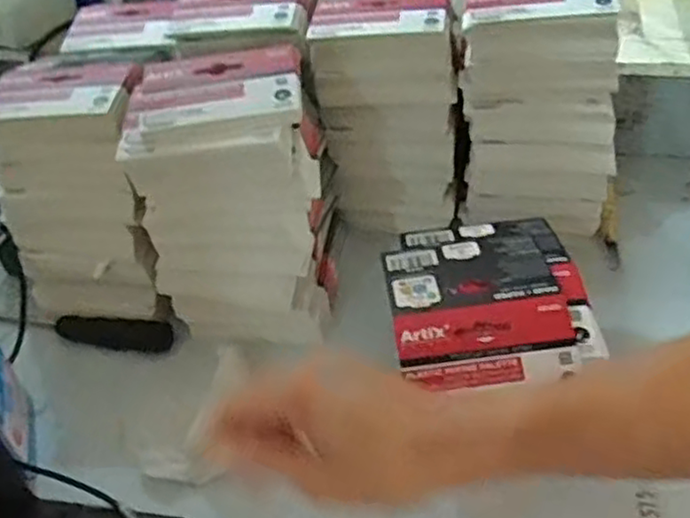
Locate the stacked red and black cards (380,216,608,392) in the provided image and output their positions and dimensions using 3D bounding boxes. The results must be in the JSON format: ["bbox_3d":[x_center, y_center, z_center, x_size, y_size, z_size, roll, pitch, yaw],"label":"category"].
[{"bbox_3d":[0.085,0.019,0.435,0.115,0.021,0.134,-7,42,-1],"label":"stacked red and black cards"}]

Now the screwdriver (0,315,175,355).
[{"bbox_3d":[-0.212,0.049,0.539,0.175,0.018,0.020,8,43,14],"label":"screwdriver"}]

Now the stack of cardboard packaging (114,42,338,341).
[{"bbox_3d":[-0.074,-0.041,0.495,0.119,0.174,0.106,-1,42,5],"label":"stack of cardboard packaging"}]

